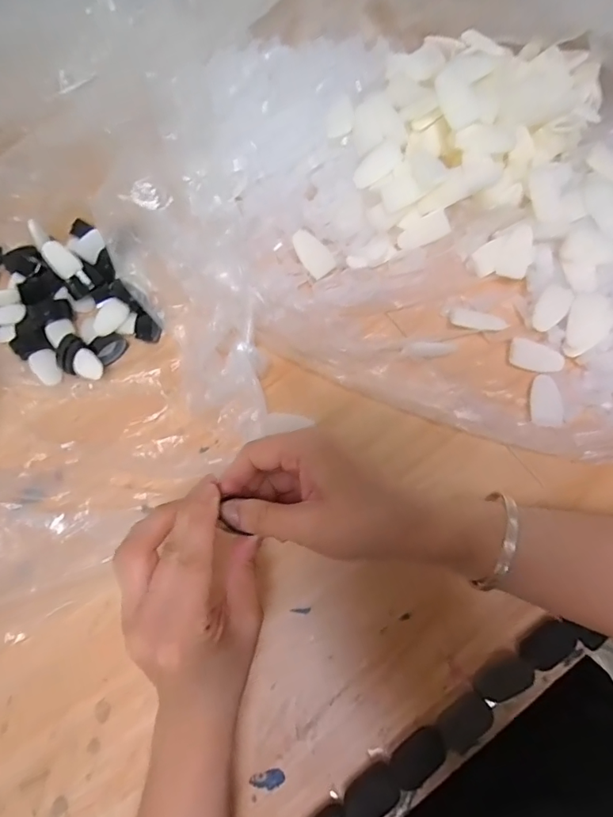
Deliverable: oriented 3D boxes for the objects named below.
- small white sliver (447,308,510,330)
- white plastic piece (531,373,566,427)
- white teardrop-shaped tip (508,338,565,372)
[{"bbox_3d":[0.142,-0.072,0.386,0.046,0.010,0.014,16,72,7],"label":"small white sliver"},{"bbox_3d":[0.191,-0.007,0.371,0.024,0.006,0.041,0,71,2],"label":"white plastic piece"},{"bbox_3d":[0.190,-0.043,0.382,0.044,0.006,0.023,15,72,6],"label":"white teardrop-shaped tip"}]

